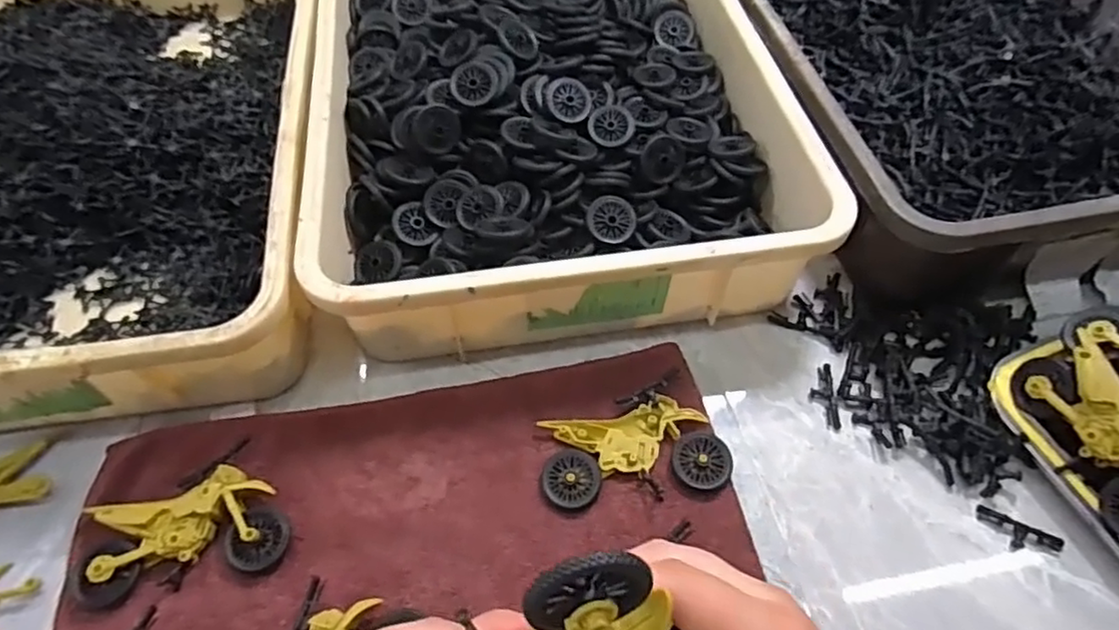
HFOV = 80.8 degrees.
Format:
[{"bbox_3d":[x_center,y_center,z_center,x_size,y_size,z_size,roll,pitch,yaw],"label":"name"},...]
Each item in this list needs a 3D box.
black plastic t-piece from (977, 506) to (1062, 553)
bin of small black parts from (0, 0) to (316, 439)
[{"bbox_3d":[0.282,0.135,0.403,0.048,0.005,0.020,25,59,17],"label":"black plastic t-piece"},{"bbox_3d":[-0.373,-0.154,0.541,0.352,0.088,0.522,-7,56,-4],"label":"bin of small black parts"}]

